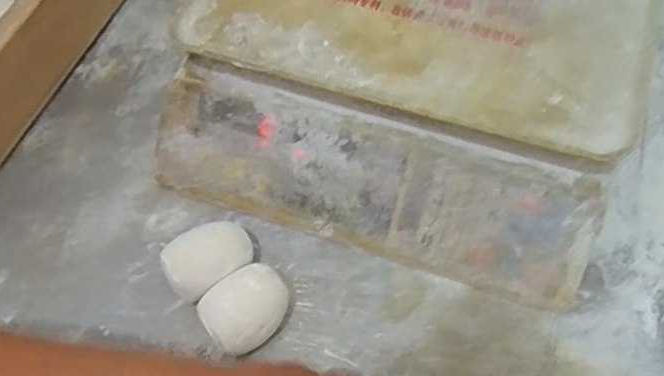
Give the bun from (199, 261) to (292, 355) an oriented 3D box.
[{"bbox_3d":[-0.060,0.084,0.415,0.059,0.046,0.049,-39,69,-15],"label":"bun"}]

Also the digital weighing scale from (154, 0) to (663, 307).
[{"bbox_3d":[0.061,-0.113,0.475,0.327,0.102,0.309,16,66,10],"label":"digital weighing scale"}]

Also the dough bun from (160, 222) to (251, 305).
[{"bbox_3d":[-0.091,0.052,0.435,0.061,0.039,0.045,-36,68,-14],"label":"dough bun"}]

